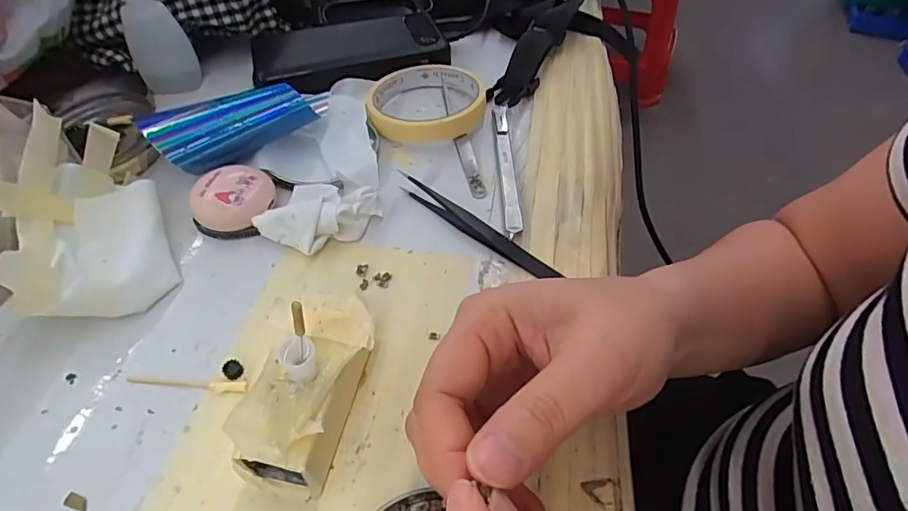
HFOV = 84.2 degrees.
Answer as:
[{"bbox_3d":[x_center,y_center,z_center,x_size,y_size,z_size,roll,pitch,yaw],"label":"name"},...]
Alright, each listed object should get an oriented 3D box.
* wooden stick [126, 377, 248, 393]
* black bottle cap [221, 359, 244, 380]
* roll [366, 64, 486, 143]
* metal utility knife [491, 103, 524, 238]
[{"bbox_3d":[-0.130,0.062,0.242,0.059,0.004,0.006,3,50,1],"label":"wooden stick"},{"bbox_3d":[-0.109,0.056,0.247,0.010,0.006,0.010,0,50,-1],"label":"black bottle cap"},{"bbox_3d":[-0.021,-0.117,0.377,0.086,0.018,0.085,0,50,-1],"label":"roll"},{"bbox_3d":[0.036,-0.065,0.342,0.011,0.007,0.137,0,50,-1],"label":"metal utility knife"}]

